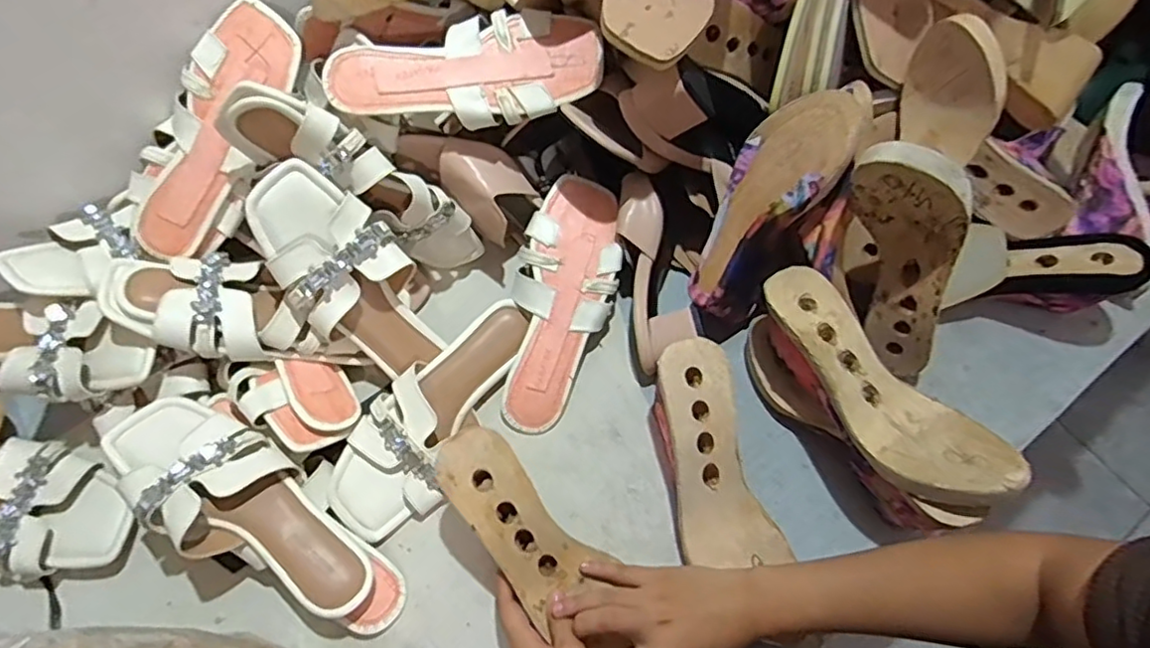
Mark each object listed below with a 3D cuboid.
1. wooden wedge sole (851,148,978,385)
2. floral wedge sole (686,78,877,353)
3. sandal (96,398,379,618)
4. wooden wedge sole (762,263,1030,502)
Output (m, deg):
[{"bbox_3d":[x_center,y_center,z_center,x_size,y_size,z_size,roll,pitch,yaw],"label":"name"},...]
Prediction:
[{"bbox_3d":[0.283,-0.055,0.540,0.057,0.236,0.081,-34,38,-14],"label":"wooden wedge sole"},{"bbox_3d":[0.171,-0.096,0.562,0.086,0.244,0.078,29,27,12],"label":"floral wedge sole"},{"bbox_3d":[-0.267,0.146,0.499,0.240,0.047,0.095,38,70,-1],"label":"sandal"},{"bbox_3d":[0.242,0.045,0.503,0.081,0.046,0.236,-32,69,-14],"label":"wooden wedge sole"}]

